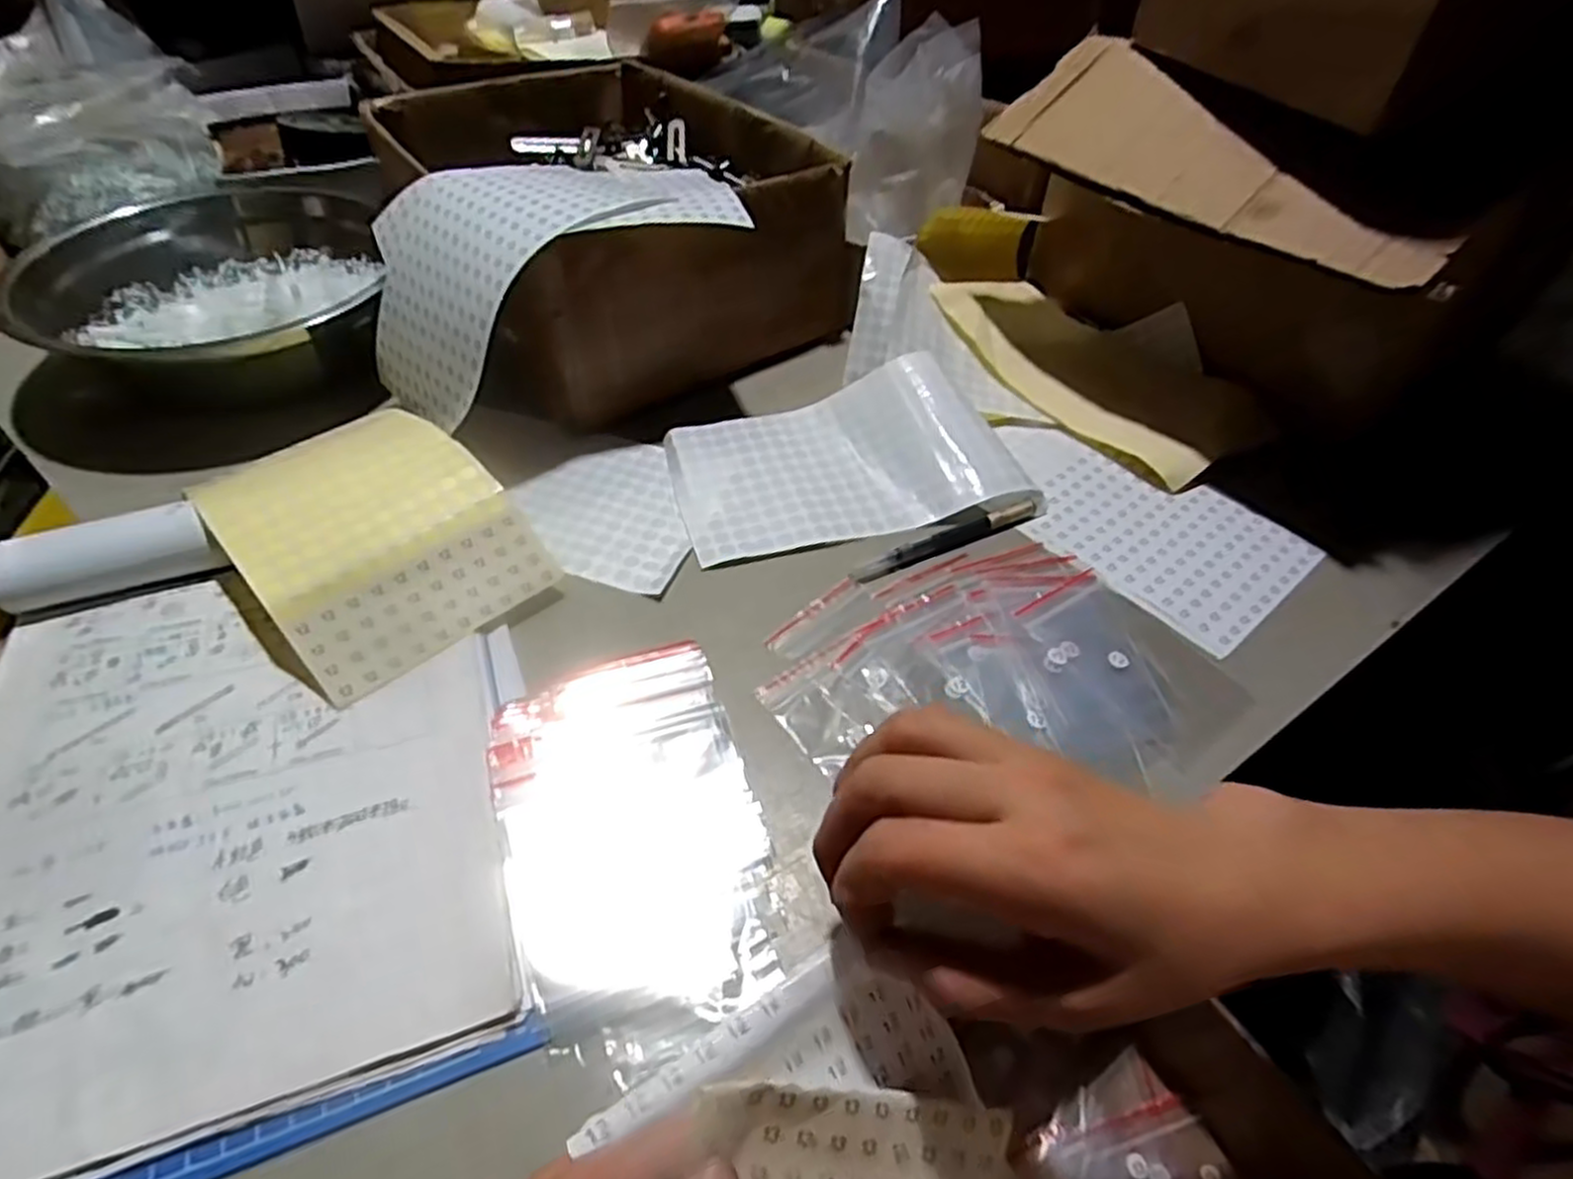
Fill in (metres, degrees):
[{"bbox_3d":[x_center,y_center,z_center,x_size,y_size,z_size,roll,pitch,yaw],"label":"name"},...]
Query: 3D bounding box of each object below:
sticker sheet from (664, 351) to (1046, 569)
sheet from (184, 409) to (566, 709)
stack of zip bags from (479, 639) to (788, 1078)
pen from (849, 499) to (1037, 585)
[{"bbox_3d":[0.039,-0.089,0.496,0.217,0.034,0.126,-10,49,-13],"label":"sticker sheet"},{"bbox_3d":[-0.218,-0.030,0.413,0.122,0.042,0.154,-34,58,-30],"label":"sheet"},{"bbox_3d":[-0.063,0.099,0.323,0.103,0.009,0.167,-14,50,-17],"label":"stack of zip bags"},{"bbox_3d":[0.097,-0.030,0.462,0.132,0.010,0.013,-22,52,-22],"label":"pen"}]

